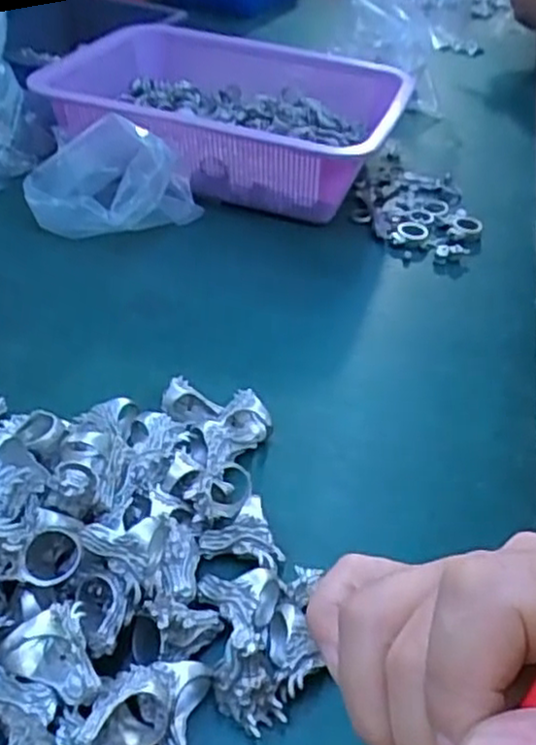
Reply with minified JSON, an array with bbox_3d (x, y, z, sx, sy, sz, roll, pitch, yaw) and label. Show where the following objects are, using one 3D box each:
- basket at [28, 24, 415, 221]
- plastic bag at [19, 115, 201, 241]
[{"bbox_3d":[-0.052,-0.225,0.608,0.302,0.100,0.215,20,42,17],"label":"basket"},{"bbox_3d":[-0.118,-0.143,0.541,0.130,0.082,0.053,-1,40,-8],"label":"plastic bag"}]

